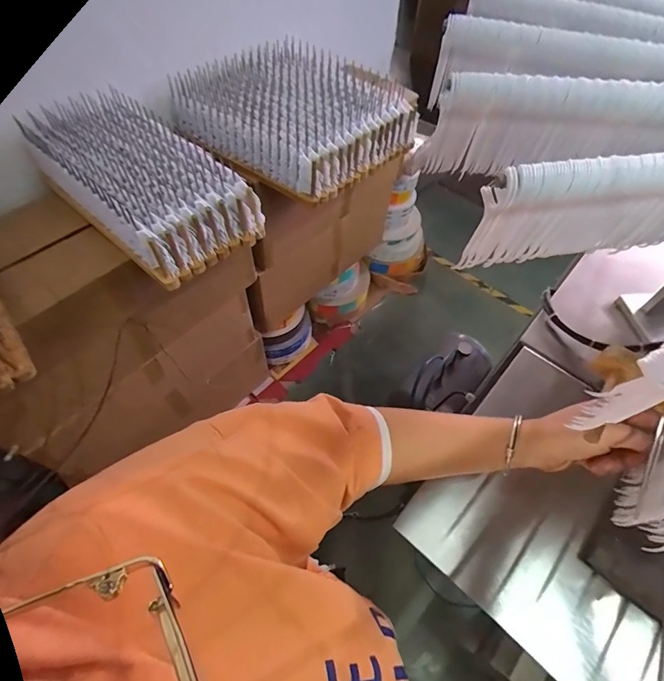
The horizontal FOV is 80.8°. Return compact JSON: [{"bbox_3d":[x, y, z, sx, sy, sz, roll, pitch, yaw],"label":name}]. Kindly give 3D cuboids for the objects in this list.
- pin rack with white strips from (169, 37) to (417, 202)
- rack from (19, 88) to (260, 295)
[{"bbox_3d":[-0.097,-0.587,1.006,0.458,0.143,0.437,34,61,20],"label":"pin rack with white strips"},{"bbox_3d":[-0.360,-0.298,0.772,0.278,0.154,0.357,-37,64,-24],"label":"rack"}]

